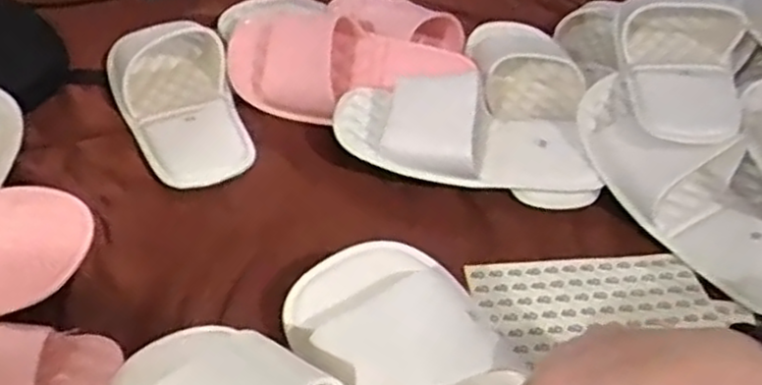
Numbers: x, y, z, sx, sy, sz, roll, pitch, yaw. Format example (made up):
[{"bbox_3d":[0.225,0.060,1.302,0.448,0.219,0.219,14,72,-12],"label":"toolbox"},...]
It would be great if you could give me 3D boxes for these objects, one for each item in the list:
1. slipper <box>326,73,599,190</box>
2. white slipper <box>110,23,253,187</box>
[{"bbox_3d":[0.069,-0.052,0.649,0.217,0.062,0.101,6,40,4],"label":"slipper"},{"bbox_3d":[-0.183,-0.099,0.711,0.107,0.052,0.248,-15,43,-20],"label":"white slipper"}]

